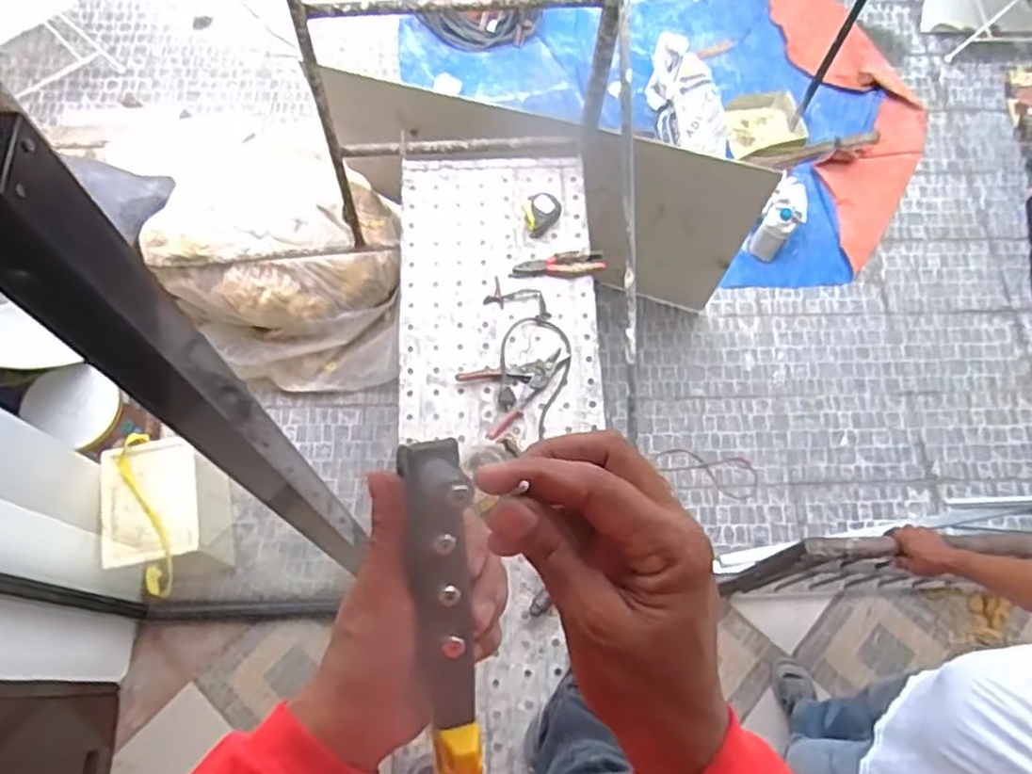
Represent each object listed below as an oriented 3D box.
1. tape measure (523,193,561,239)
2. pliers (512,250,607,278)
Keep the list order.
[{"bbox_3d":[0.058,-0.389,1.643,0.079,0.044,0.083,0,67,1],"label":"tape measure"},{"bbox_3d":[0.094,-0.269,1.612,0.196,0.022,0.054,-3,67,0],"label":"pliers"}]

